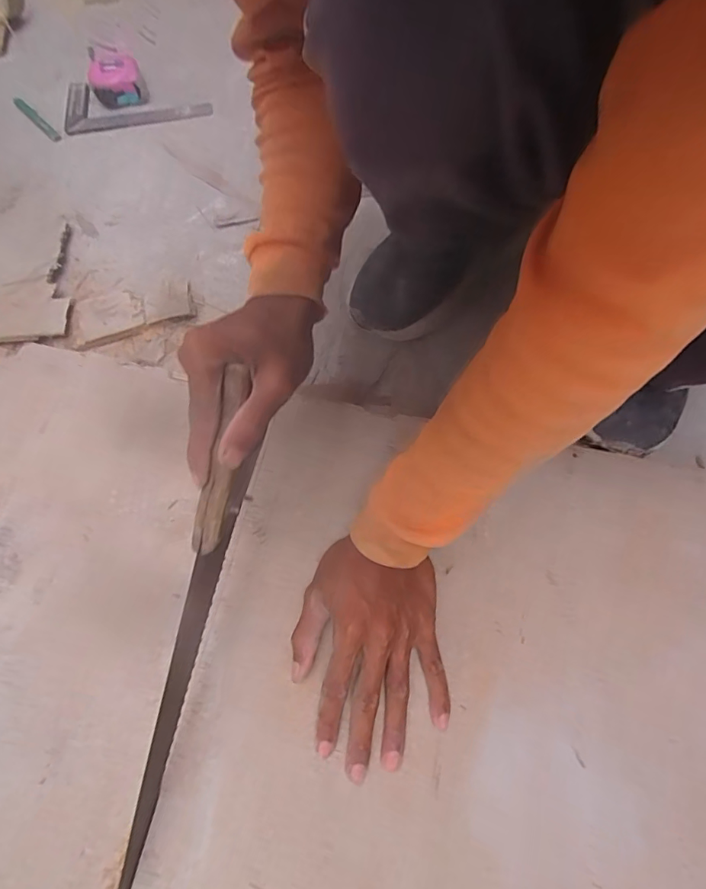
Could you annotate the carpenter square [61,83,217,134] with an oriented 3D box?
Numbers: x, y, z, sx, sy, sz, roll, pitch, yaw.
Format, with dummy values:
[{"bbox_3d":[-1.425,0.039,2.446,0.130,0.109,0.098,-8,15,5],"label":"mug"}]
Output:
[{"bbox_3d":[-0.329,-0.522,0.732,0.221,0.010,0.113,-6,69,-3],"label":"carpenter square"}]

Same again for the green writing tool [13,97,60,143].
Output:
[{"bbox_3d":[-0.482,-0.495,0.726,0.119,0.007,0.015,43,71,15],"label":"green writing tool"}]

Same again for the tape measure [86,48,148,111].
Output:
[{"bbox_3d":[-0.362,-0.557,0.729,0.075,0.035,0.091,-20,70,-8],"label":"tape measure"}]

